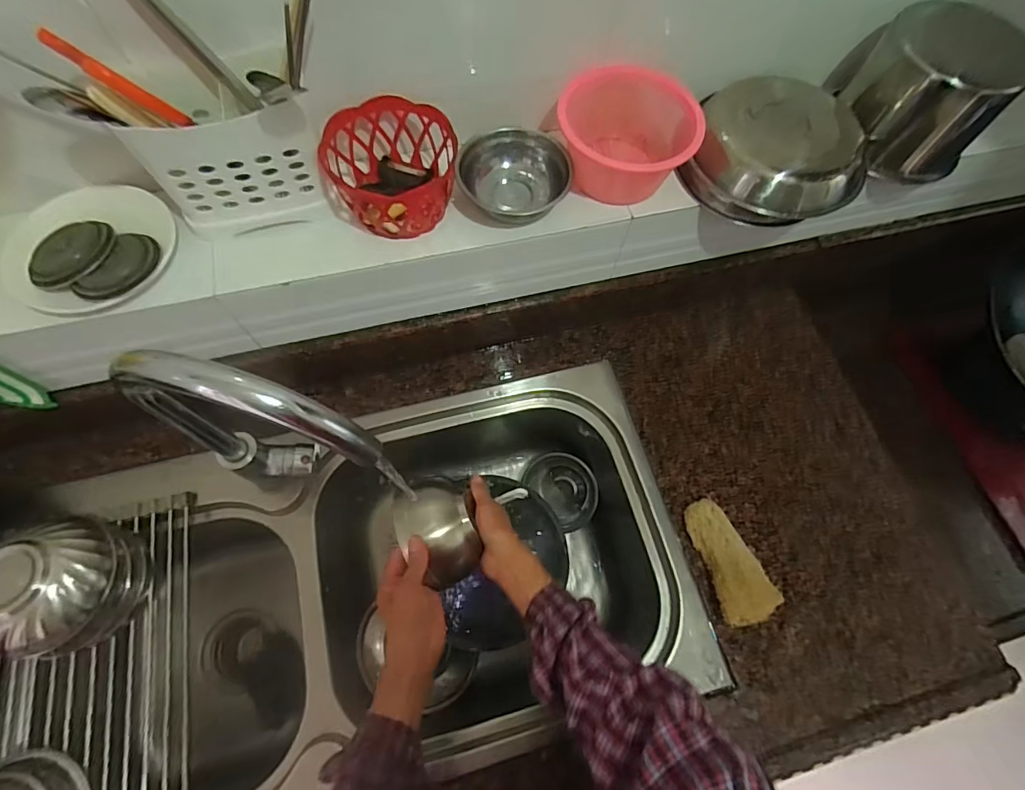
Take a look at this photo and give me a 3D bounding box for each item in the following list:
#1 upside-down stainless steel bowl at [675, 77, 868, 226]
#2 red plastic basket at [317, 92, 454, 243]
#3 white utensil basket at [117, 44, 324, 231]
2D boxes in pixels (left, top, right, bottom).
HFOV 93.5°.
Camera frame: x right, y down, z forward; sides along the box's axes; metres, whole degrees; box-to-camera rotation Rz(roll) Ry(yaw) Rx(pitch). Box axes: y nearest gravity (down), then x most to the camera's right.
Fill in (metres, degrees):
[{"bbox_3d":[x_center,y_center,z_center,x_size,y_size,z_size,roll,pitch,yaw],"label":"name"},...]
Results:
[{"bbox_3d":[0.301,-0.281,0.550,0.178,0.088,0.143,23,68,7],"label":"upside-down stainless steel bowl"},{"bbox_3d":[-0.122,-0.230,0.507,0.127,0.089,0.120,1,67,-2],"label":"red plastic basket"},{"bbox_3d":[-0.262,-0.244,0.460,0.140,0.103,0.087,-14,68,-8],"label":"white utensil basket"}]

